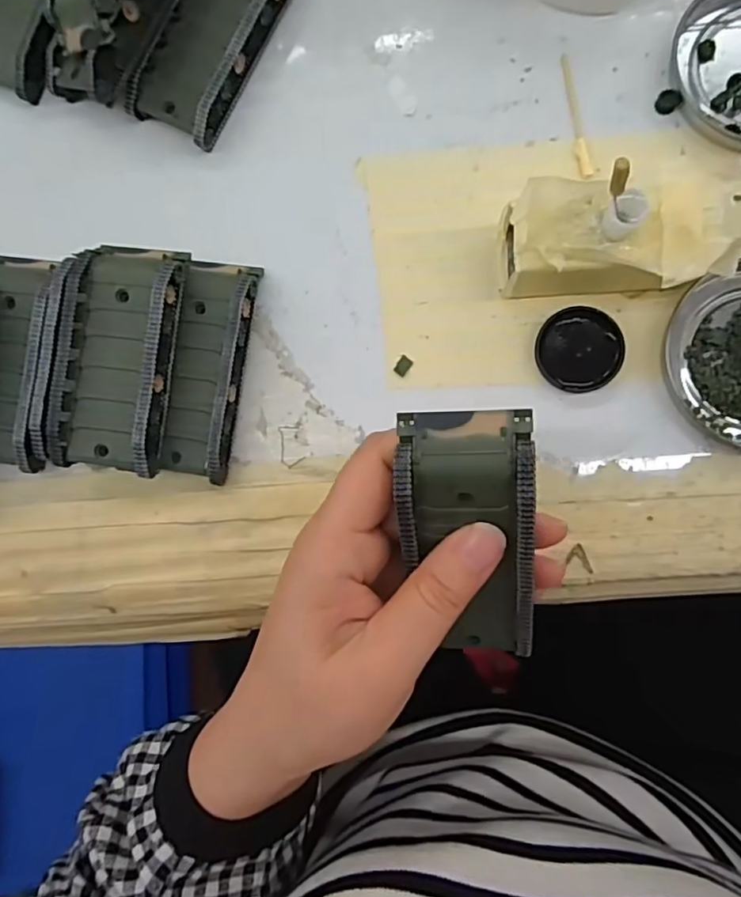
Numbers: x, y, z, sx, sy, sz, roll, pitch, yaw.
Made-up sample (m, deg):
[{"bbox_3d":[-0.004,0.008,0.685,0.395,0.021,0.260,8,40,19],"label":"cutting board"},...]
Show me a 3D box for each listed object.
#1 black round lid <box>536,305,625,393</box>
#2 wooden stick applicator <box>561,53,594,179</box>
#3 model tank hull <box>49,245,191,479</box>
[{"bbox_3d":[0.088,-0.042,0.255,0.035,0.008,0.035,0,85,5],"label":"black round lid"},{"bbox_3d":[0.090,-0.148,0.266,0.006,0.004,0.059,-9,84,4],"label":"wooden stick applicator"},{"bbox_3d":[-0.108,-0.040,0.258,0.045,0.028,0.095,8,86,6],"label":"model tank hull"}]

